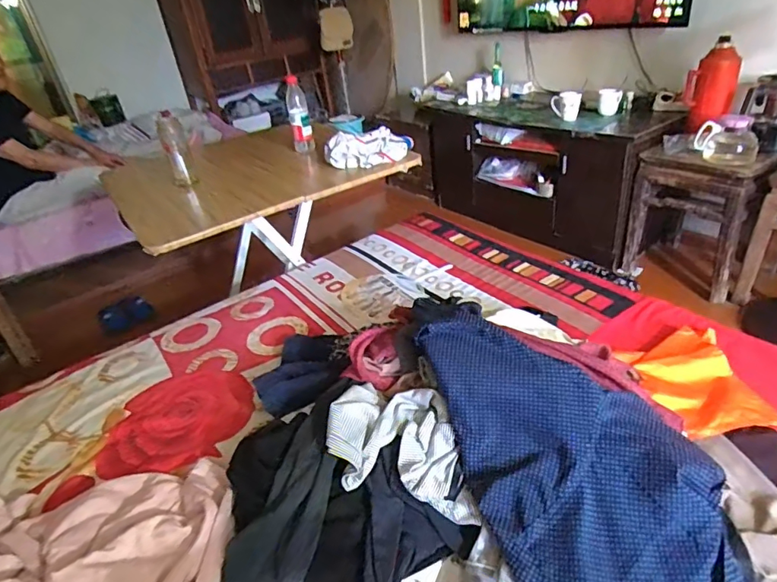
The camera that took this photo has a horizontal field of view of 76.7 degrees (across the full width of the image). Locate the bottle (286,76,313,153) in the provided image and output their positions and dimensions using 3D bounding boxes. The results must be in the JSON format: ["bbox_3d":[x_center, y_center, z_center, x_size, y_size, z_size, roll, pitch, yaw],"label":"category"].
[{"bbox_3d":[-0.288,-0.562,1.580,0.064,0.220,0.070,-10,32,-2],"label":"bottle"}]

